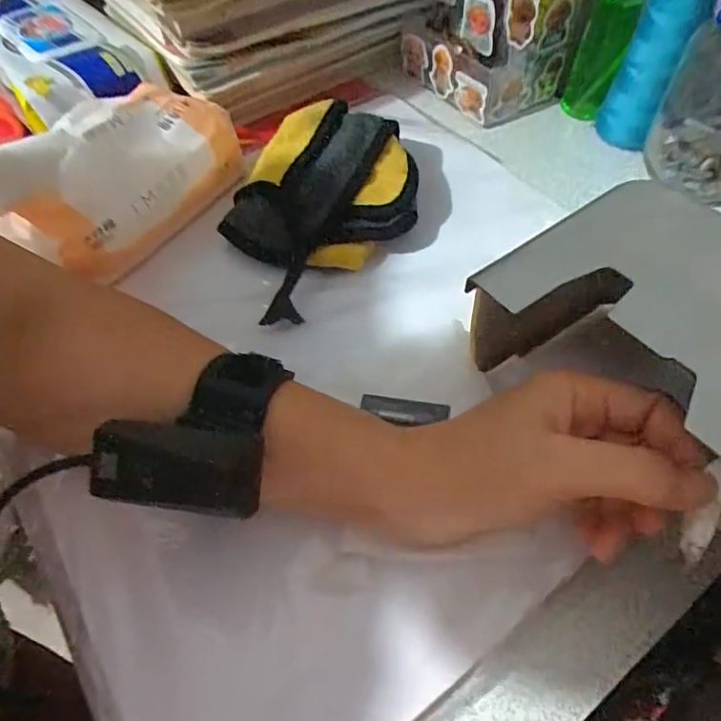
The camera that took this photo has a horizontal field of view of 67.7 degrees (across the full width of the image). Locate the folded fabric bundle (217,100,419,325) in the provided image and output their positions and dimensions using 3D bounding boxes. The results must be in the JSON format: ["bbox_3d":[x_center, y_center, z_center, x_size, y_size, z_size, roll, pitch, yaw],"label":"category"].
[{"bbox_3d":[-0.034,-0.114,0.368,0.127,0.048,0.161,38,64,24],"label":"folded fabric bundle"}]

